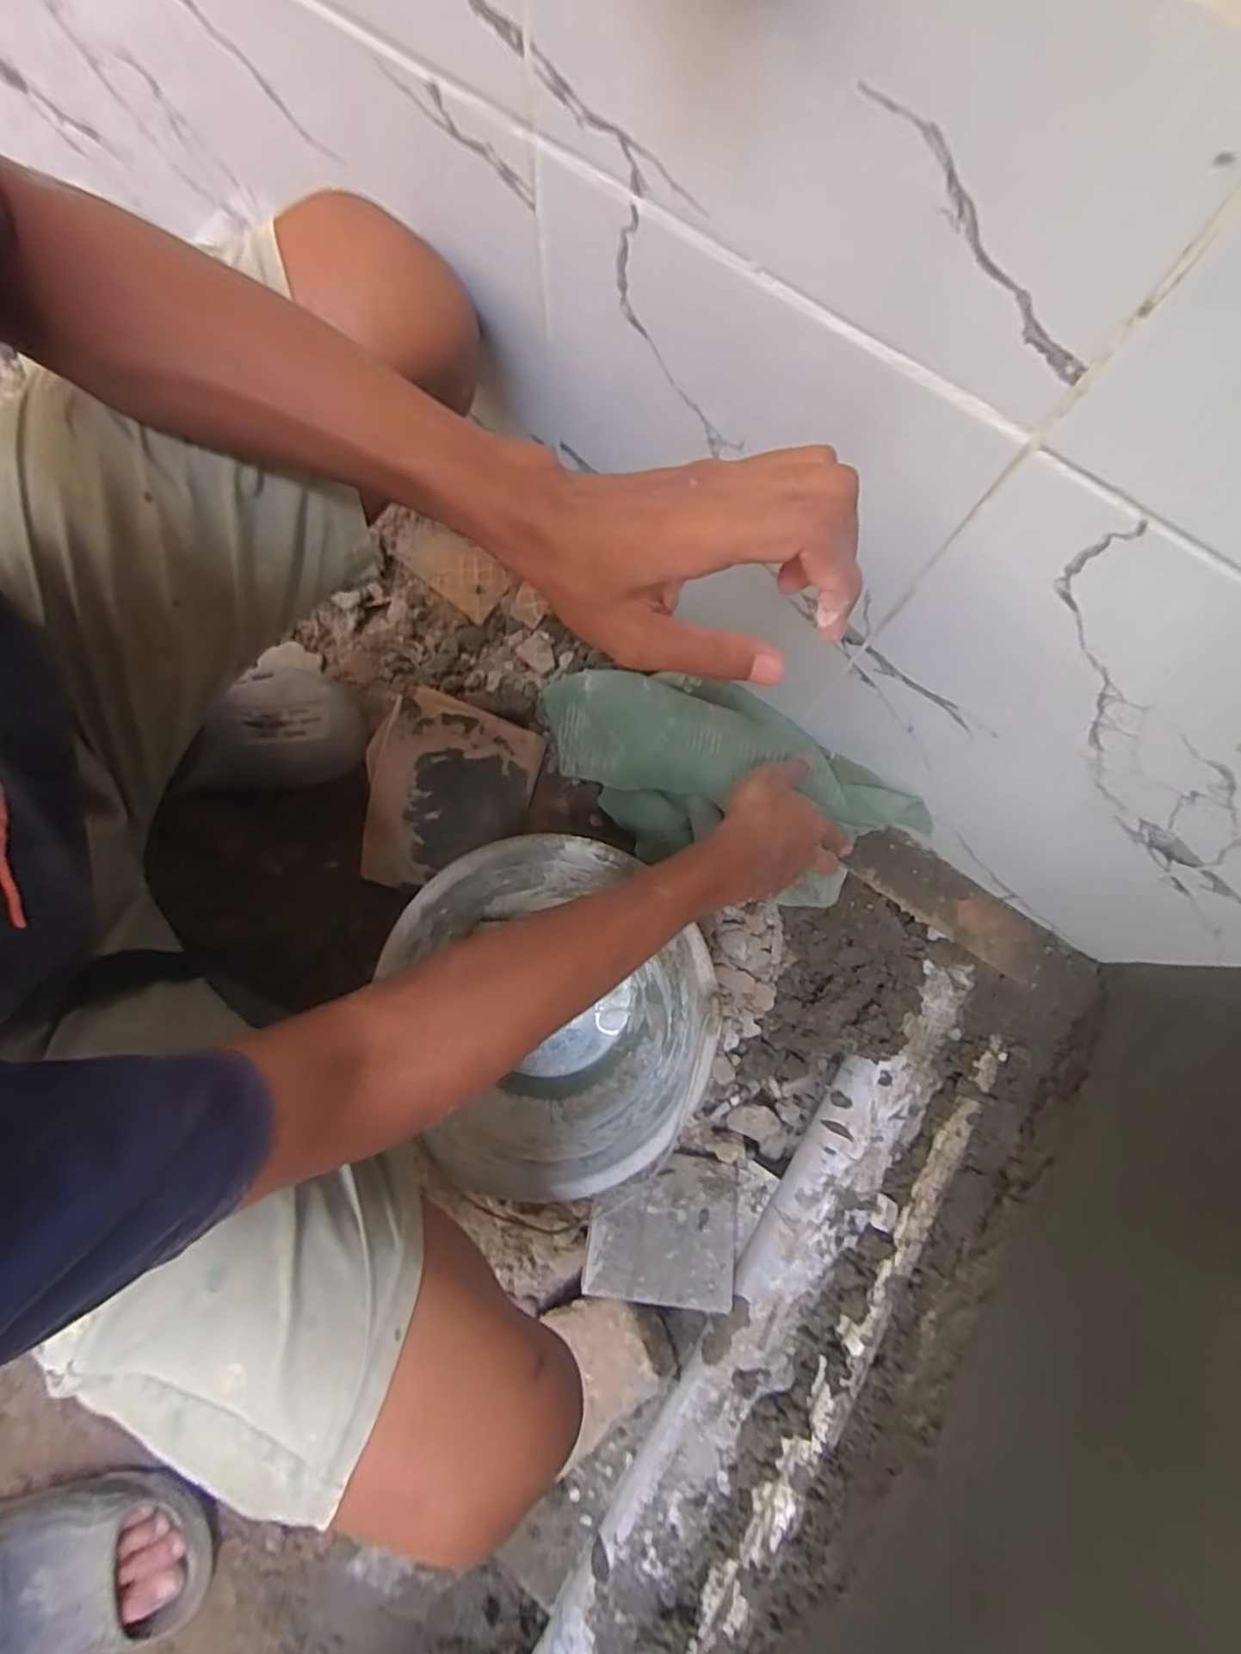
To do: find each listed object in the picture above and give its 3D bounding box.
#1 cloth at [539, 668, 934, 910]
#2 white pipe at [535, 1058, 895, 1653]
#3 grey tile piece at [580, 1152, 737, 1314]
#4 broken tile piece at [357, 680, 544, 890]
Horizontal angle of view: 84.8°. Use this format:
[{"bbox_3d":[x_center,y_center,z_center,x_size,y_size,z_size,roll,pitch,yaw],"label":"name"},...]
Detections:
[{"bbox_3d":[0.081,-0.035,0.625,0.347,0.044,0.159,20,109,16],"label":"cloth"},{"bbox_3d":[0.071,0.485,0.579,0.046,0.049,0.637,31,80,5],"label":"white pipe"},{"bbox_3d":[0.040,0.357,0.608,0.134,0.009,0.117,14,53,-7],"label":"grey tile piece"},{"bbox_3d":[-0.161,-0.029,0.644,0.142,0.024,0.184,16,84,-8],"label":"broken tile piece"}]

